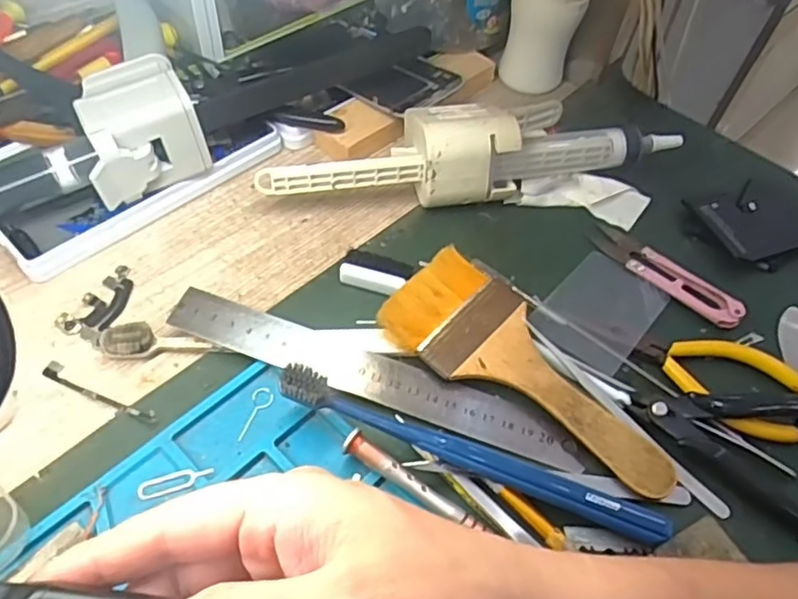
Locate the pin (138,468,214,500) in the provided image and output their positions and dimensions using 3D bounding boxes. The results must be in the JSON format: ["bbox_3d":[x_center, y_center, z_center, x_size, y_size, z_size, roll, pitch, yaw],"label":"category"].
[{"bbox_3d":[-0.101,0.082,0.285,0.032,0.004,0.010,-9,55,-12],"label":"pin"}]

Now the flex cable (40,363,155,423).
[{"bbox_3d":[-0.150,0.047,0.315,0.069,0.005,0.009,23,55,12],"label":"flex cable"}]

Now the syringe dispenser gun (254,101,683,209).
[{"bbox_3d":[0.050,-0.095,0.403,0.271,0.053,0.064,-1,53,-6],"label":"syringe dispenser gun"}]

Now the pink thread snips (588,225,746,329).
[{"bbox_3d":[0.163,-0.018,0.382,0.097,0.008,0.024,40,60,23],"label":"pink thread snips"}]

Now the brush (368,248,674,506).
[{"bbox_3d":[0.068,0.036,0.326,0.161,0.019,0.062,35,58,19],"label":"brush"}]

